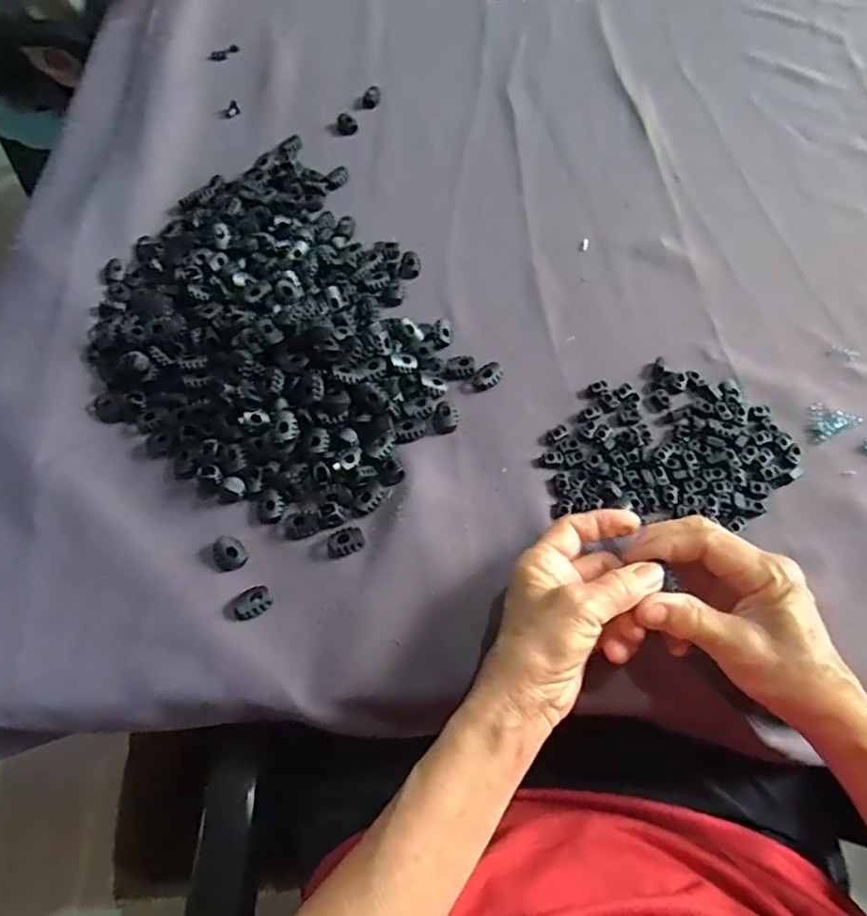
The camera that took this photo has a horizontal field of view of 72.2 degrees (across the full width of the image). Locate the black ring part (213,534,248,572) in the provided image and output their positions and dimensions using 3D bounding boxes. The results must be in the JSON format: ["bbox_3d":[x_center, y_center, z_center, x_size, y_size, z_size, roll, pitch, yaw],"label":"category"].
[{"bbox_3d":[-0.129,0.059,0.375,0.018,0.007,0.023,-27,66,-12],"label":"black ring part"}]

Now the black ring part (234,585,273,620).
[{"bbox_3d":[-0.111,0.088,0.363,0.023,0.005,0.017,-29,67,-13],"label":"black ring part"}]

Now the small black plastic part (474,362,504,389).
[{"bbox_3d":[0.041,-0.061,0.437,0.021,0.008,0.017,-40,80,-8],"label":"small black plastic part"}]

